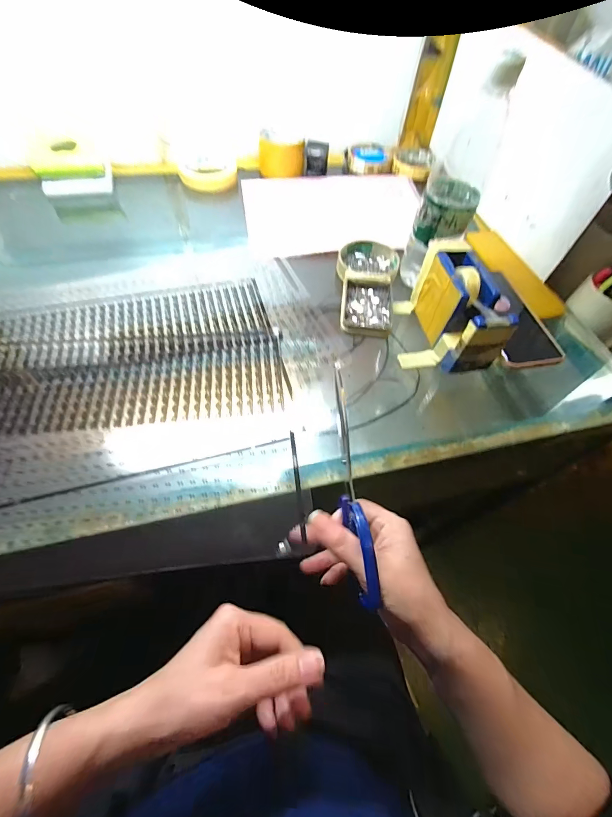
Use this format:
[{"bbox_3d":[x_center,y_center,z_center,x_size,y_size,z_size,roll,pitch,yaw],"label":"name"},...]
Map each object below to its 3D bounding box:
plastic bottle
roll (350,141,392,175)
[{"bbox_3d":[0.162,-0.239,0.386,0.064,0.216,0.071,26,59,12],"label":"plastic bottle"},{"bbox_3d":[0.120,-0.460,0.644,0.078,0.027,0.073,1,57,-2],"label":"roll"}]

